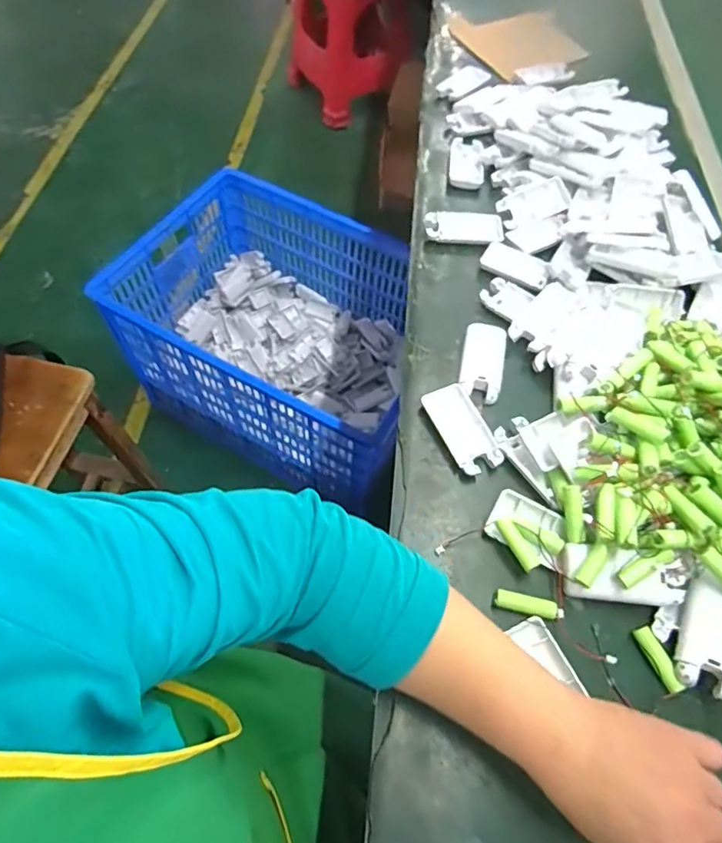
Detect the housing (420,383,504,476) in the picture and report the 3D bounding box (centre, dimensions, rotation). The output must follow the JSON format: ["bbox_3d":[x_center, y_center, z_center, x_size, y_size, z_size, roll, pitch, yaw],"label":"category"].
[{"bbox_3d":[0.100,0.008,0.526,0.044,0.010,0.095,-21,62,-14],"label":"housing"}]

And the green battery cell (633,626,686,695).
[{"bbox_3d":[0.237,0.189,0.426,0.014,0.017,0.049,-15,61,-10],"label":"green battery cell"}]

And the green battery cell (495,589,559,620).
[{"bbox_3d":[0.137,0.154,0.448,0.050,0.015,0.014,13,60,6],"label":"green battery cell"}]

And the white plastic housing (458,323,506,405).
[{"bbox_3d":[0.129,-0.063,0.569,0.043,0.016,0.091,11,60,5],"label":"white plastic housing"}]

